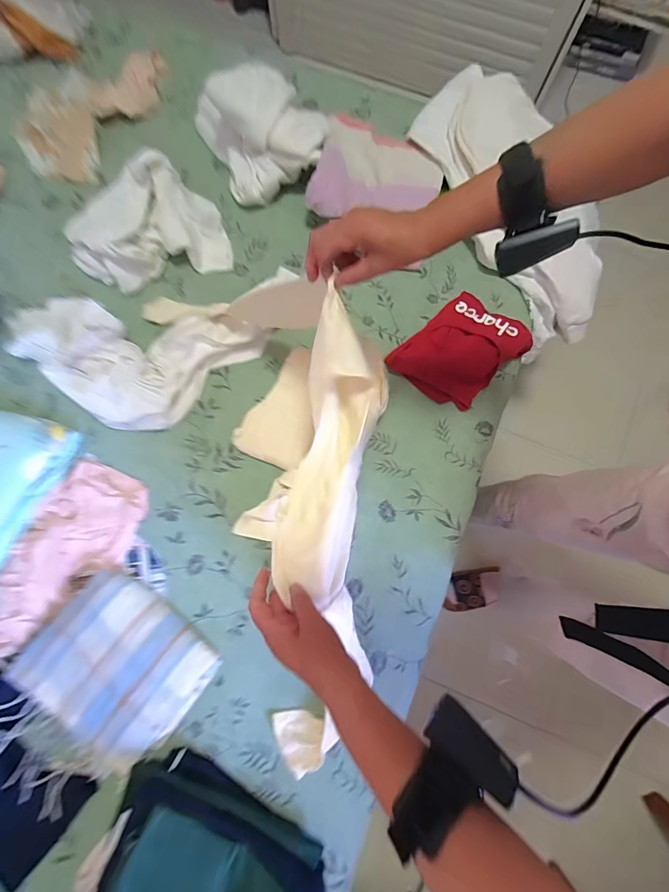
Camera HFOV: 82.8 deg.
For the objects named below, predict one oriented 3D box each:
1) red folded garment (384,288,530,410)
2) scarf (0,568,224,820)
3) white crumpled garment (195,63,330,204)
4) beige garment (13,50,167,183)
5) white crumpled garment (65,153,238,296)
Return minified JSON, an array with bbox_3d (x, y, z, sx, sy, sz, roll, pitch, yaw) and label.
[{"bbox_3d":[0.253,-0.194,0.768,0.231,0.066,0.189,-43,82,-9],"label":"red folded garment"},{"bbox_3d":[-0.413,0.415,0.649,0.284,0.038,0.351,43,81,7],"label":"scarf"},{"bbox_3d":[-0.162,-0.691,0.807,0.259,0.165,0.272,-15,79,-4],"label":"white crumpled garment"},{"bbox_3d":[-0.581,-0.789,0.881,0.287,0.070,0.345,16,79,2],"label":"beige garment"},{"bbox_3d":[-0.401,-0.454,0.786,0.324,0.119,0.197,-17,79,-4],"label":"white crumpled garment"}]

